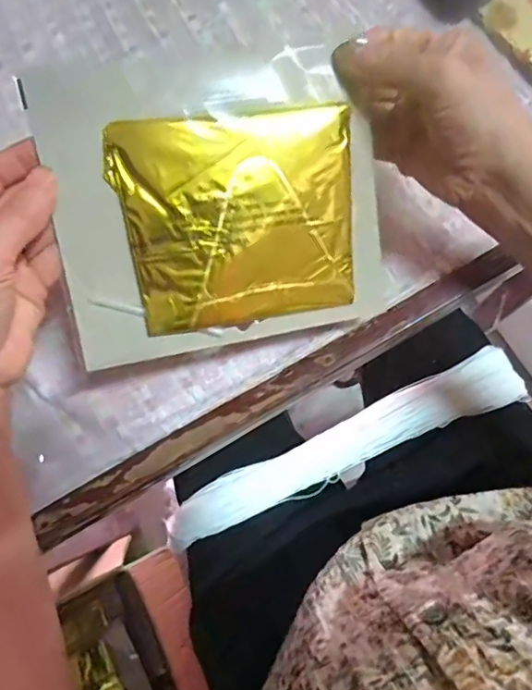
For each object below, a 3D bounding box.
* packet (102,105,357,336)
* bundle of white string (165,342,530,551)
[{"bbox_3d":[-0.014,-0.075,0.318,0.140,0.009,0.118,-8,103,-11],"label":"packet"},{"bbox_3d":[0.080,0.103,0.525,0.380,0.024,0.055,-25,76,-5],"label":"bundle of white string"}]

